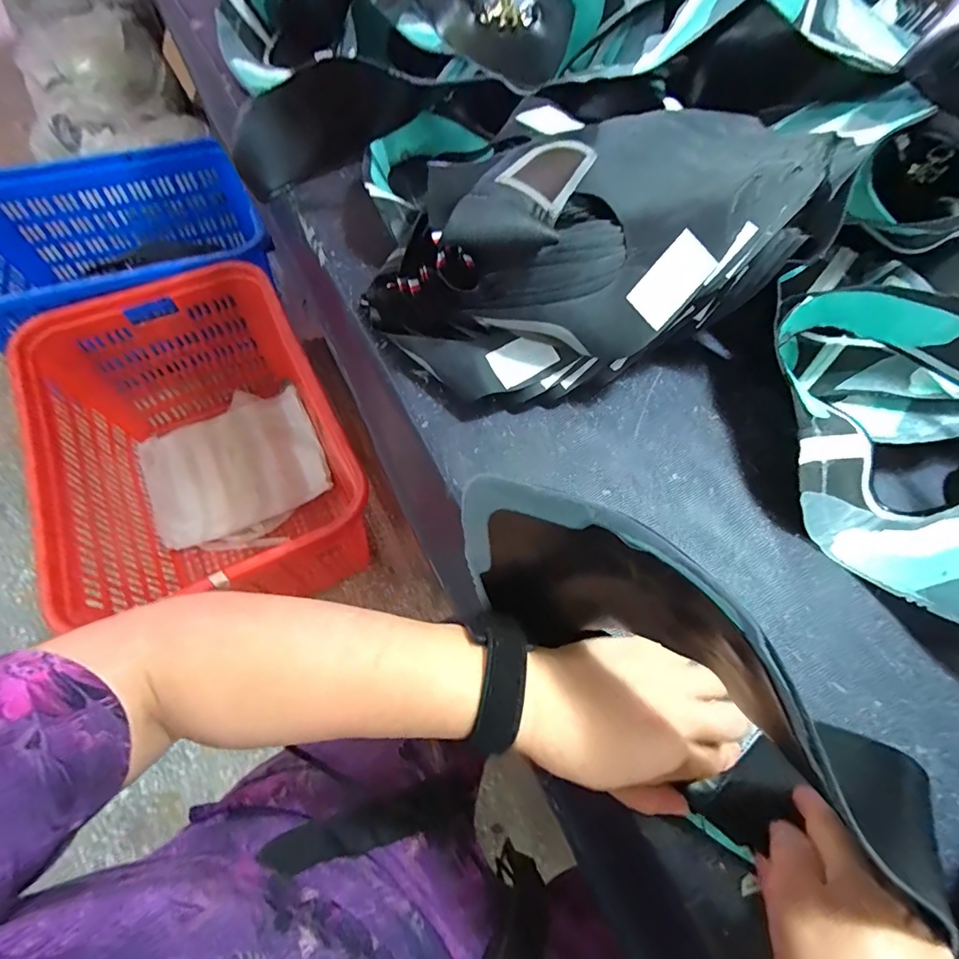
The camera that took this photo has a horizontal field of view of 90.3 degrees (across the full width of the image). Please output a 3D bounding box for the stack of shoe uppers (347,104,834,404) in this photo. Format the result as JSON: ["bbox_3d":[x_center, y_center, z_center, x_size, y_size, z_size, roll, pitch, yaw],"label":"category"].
[{"bbox_3d":[0.091,-0.162,0.355,0.325,0.115,0.155,-21,65,-13],"label":"stack of shoe uppers"}]

